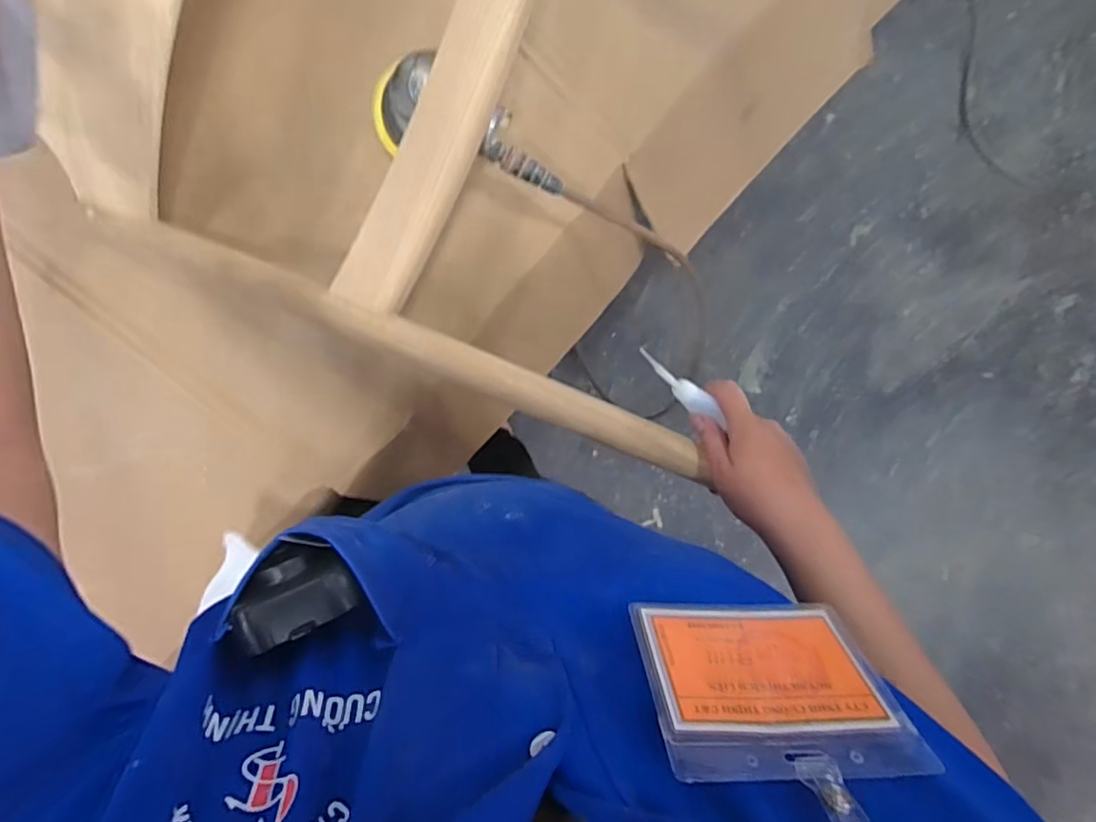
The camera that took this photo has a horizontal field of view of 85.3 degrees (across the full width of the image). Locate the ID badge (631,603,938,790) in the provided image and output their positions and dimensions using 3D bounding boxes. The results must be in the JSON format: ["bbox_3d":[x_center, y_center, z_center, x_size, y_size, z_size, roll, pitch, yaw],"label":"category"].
[{"bbox_3d":[0.090,0.112,0.249,0.098,0.083,0.004,2,117,-7],"label":"ID badge"}]

